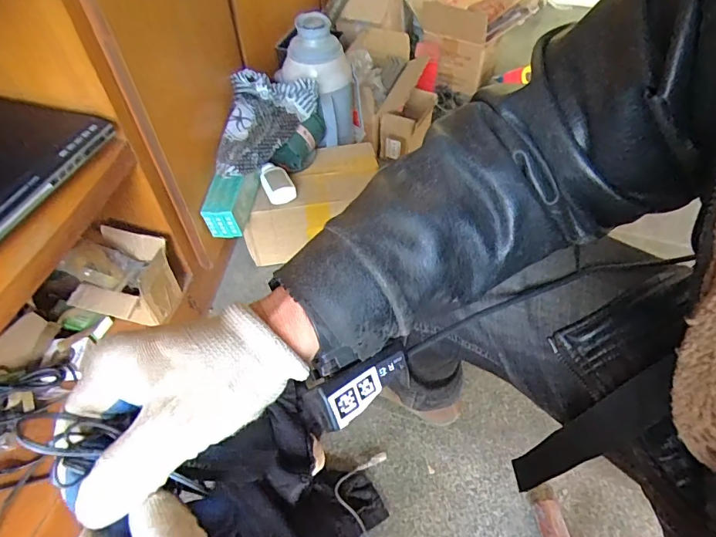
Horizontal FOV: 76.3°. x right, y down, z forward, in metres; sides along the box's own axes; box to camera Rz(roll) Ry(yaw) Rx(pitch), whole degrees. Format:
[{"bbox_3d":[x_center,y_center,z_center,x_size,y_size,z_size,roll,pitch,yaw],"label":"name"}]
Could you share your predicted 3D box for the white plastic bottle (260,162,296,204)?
[{"bbox_3d":[-0.160,-0.168,0.905,0.055,0.037,0.091,-22,53,-14],"label":"white plastic bottle"}]

